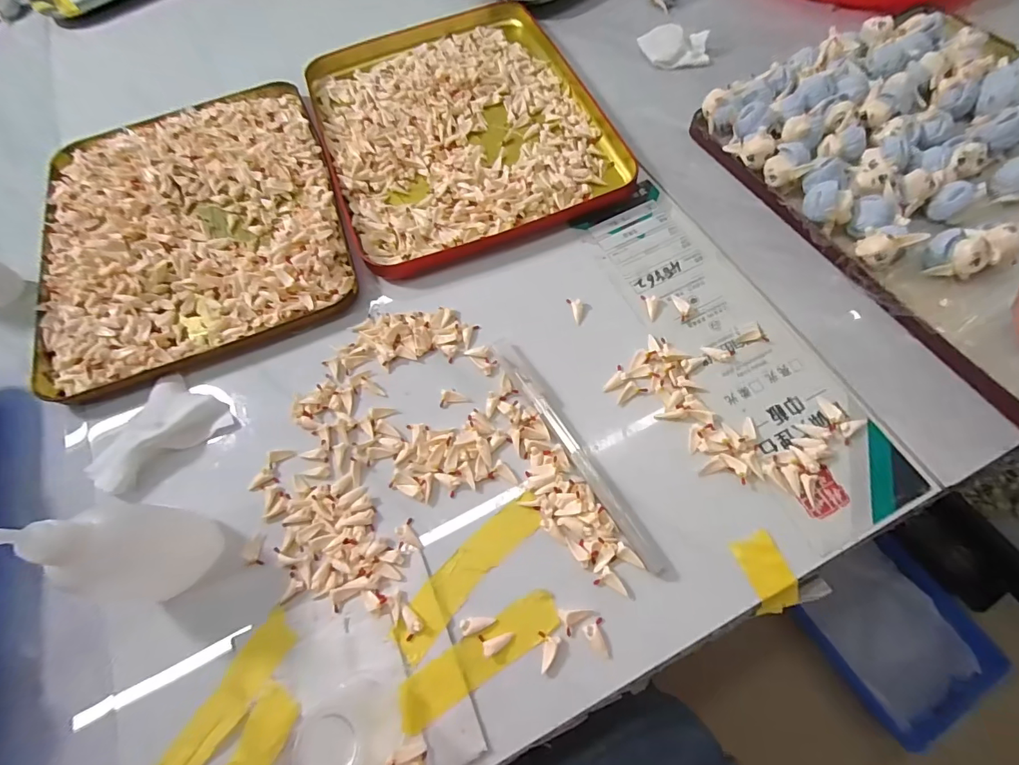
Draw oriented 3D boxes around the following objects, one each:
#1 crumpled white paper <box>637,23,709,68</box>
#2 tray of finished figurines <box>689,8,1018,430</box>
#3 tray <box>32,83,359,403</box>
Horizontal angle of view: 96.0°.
[{"bbox_3d":[0.136,-0.276,0.375,0.052,0.015,0.036,-2,67,2],"label":"crumpled white paper"},{"bbox_3d":[0.298,-0.133,0.289,0.235,0.030,0.288,-31,69,-10],"label":"tray of finished figurines"},{"bbox_3d":[-0.227,-0.120,0.324,0.198,0.016,0.238,-20,67,-5],"label":"tray"}]

